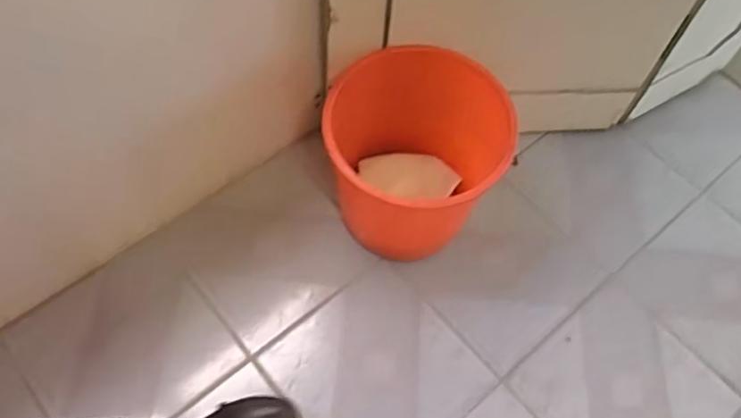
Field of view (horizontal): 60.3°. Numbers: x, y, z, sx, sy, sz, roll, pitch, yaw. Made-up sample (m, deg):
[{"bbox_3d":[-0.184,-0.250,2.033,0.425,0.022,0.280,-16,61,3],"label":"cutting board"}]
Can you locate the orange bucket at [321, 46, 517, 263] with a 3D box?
[{"bbox_3d":[0.068,-0.084,1.096,0.298,0.245,0.271,2,61,-3],"label":"orange bucket"}]

